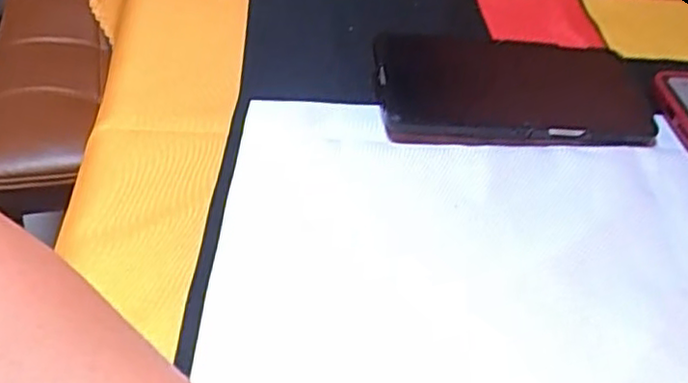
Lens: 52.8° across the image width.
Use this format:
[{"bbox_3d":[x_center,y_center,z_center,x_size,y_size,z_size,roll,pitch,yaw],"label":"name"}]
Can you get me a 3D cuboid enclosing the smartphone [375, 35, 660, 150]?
[{"bbox_3d":[0.103,-0.059,0.411,0.167,0.015,0.075,2,58,-12],"label":"smartphone"}]

